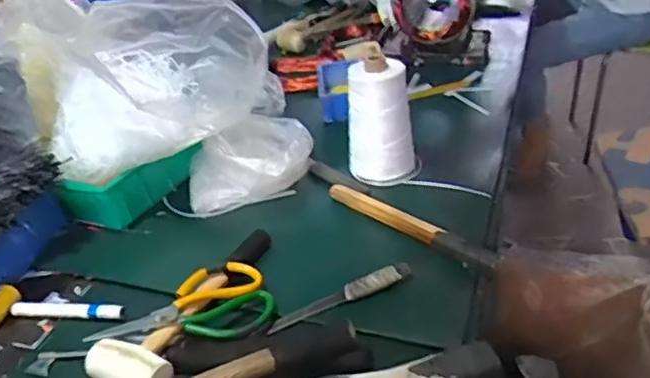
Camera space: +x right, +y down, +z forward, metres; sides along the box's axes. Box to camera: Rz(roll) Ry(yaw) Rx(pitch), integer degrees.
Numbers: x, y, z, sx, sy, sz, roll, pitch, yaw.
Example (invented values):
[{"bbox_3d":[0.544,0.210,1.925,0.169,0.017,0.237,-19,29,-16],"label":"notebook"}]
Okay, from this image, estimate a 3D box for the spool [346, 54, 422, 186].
[{"bbox_3d":[0.078,-0.089,0.851,0.098,0.176,0.080,1,34,11],"label":"spool"}]

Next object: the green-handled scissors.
[{"bbox_3d":[-0.148,0.122,0.663,0.179,0.019,0.102,-4,36,-4],"label":"green-handled scissors"}]

